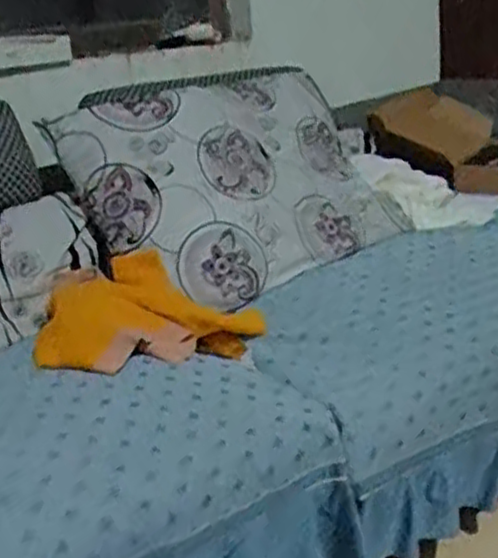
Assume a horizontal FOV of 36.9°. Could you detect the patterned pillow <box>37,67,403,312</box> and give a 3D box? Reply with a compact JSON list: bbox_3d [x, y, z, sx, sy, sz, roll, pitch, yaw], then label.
[{"bbox_3d":[-0.023,-0.228,1.741,0.727,0.543,0.194,-24,-9,-35],"label":"patterned pillow"}]

